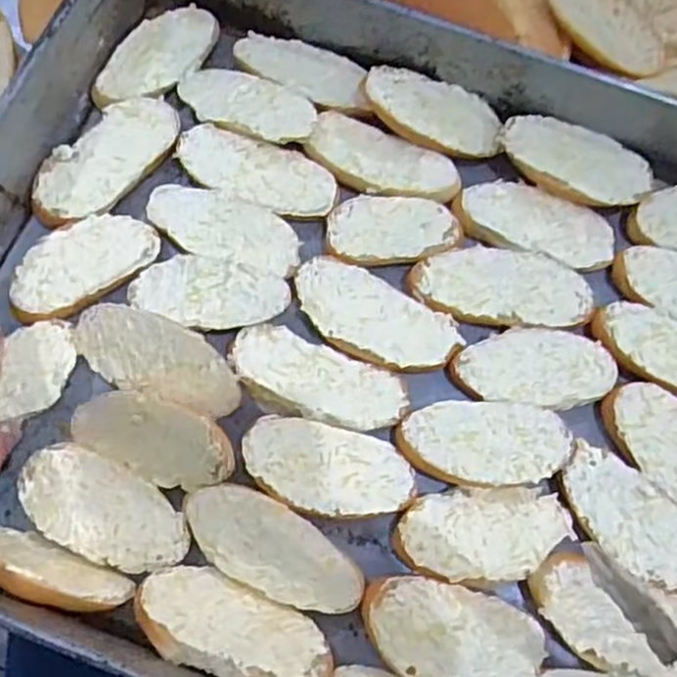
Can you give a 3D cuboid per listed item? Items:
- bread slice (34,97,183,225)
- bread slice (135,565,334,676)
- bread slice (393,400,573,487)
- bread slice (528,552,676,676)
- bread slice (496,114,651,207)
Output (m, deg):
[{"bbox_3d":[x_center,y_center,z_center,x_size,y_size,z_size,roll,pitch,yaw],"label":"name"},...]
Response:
[{"bbox_3d":[-0.135,-0.104,0.413,0.044,0.008,0.098,35,77,8],"label":"bread slice"},{"bbox_3d":[-0.049,0.137,0.334,0.095,0.009,0.042,23,38,1],"label":"bread slice"},{"bbox_3d":[0.075,0.054,0.370,0.086,0.011,0.043,3,75,0],"label":"bread slice"},{"bbox_3d":[0.144,0.140,0.344,0.103,0.011,0.044,20,76,5],"label":"bread slice"},{"bbox_3d":[0.141,-0.107,0.422,0.089,0.013,0.045,26,76,6],"label":"bread slice"}]

